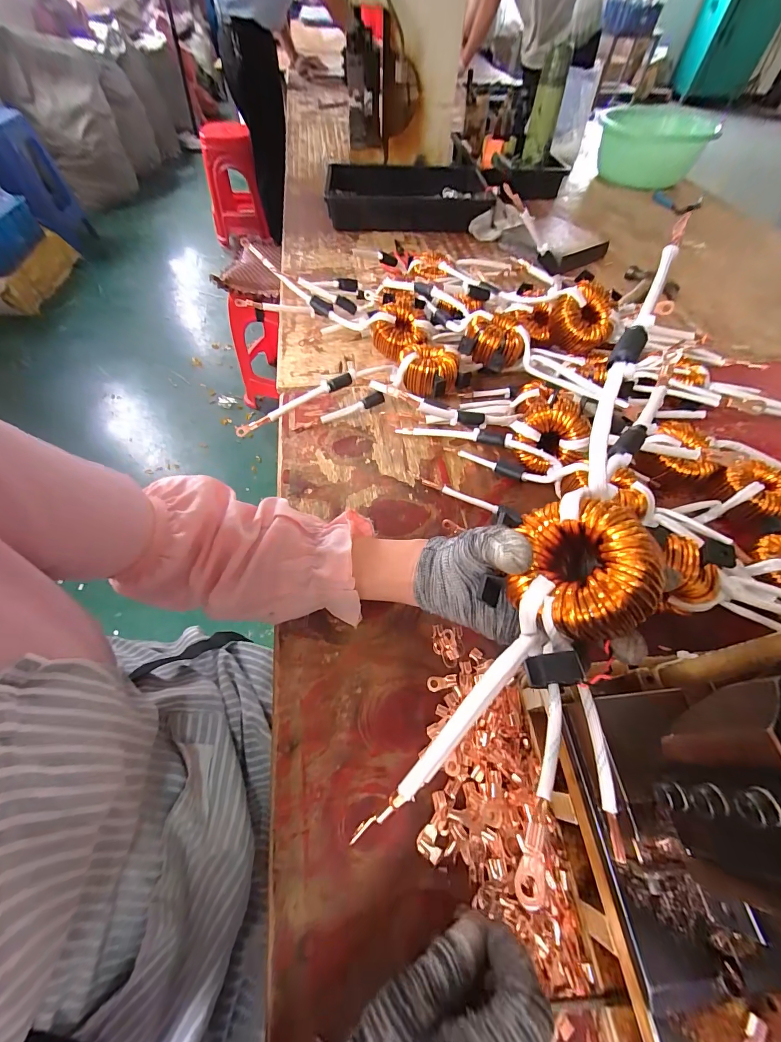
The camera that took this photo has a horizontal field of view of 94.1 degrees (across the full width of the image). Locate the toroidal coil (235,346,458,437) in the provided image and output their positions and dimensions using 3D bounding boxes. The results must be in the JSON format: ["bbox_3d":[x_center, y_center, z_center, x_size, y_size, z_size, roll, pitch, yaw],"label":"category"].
[{"bbox_3d":[-0.050,-0.169,0.465,0.283,0.052,0.083,-14,59,-11],"label":"toroidal coil"}]

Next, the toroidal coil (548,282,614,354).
[{"bbox_3d":[0.242,-0.257,0.461,0.067,0.043,0.079,6,91,-8],"label":"toroidal coil"}]

